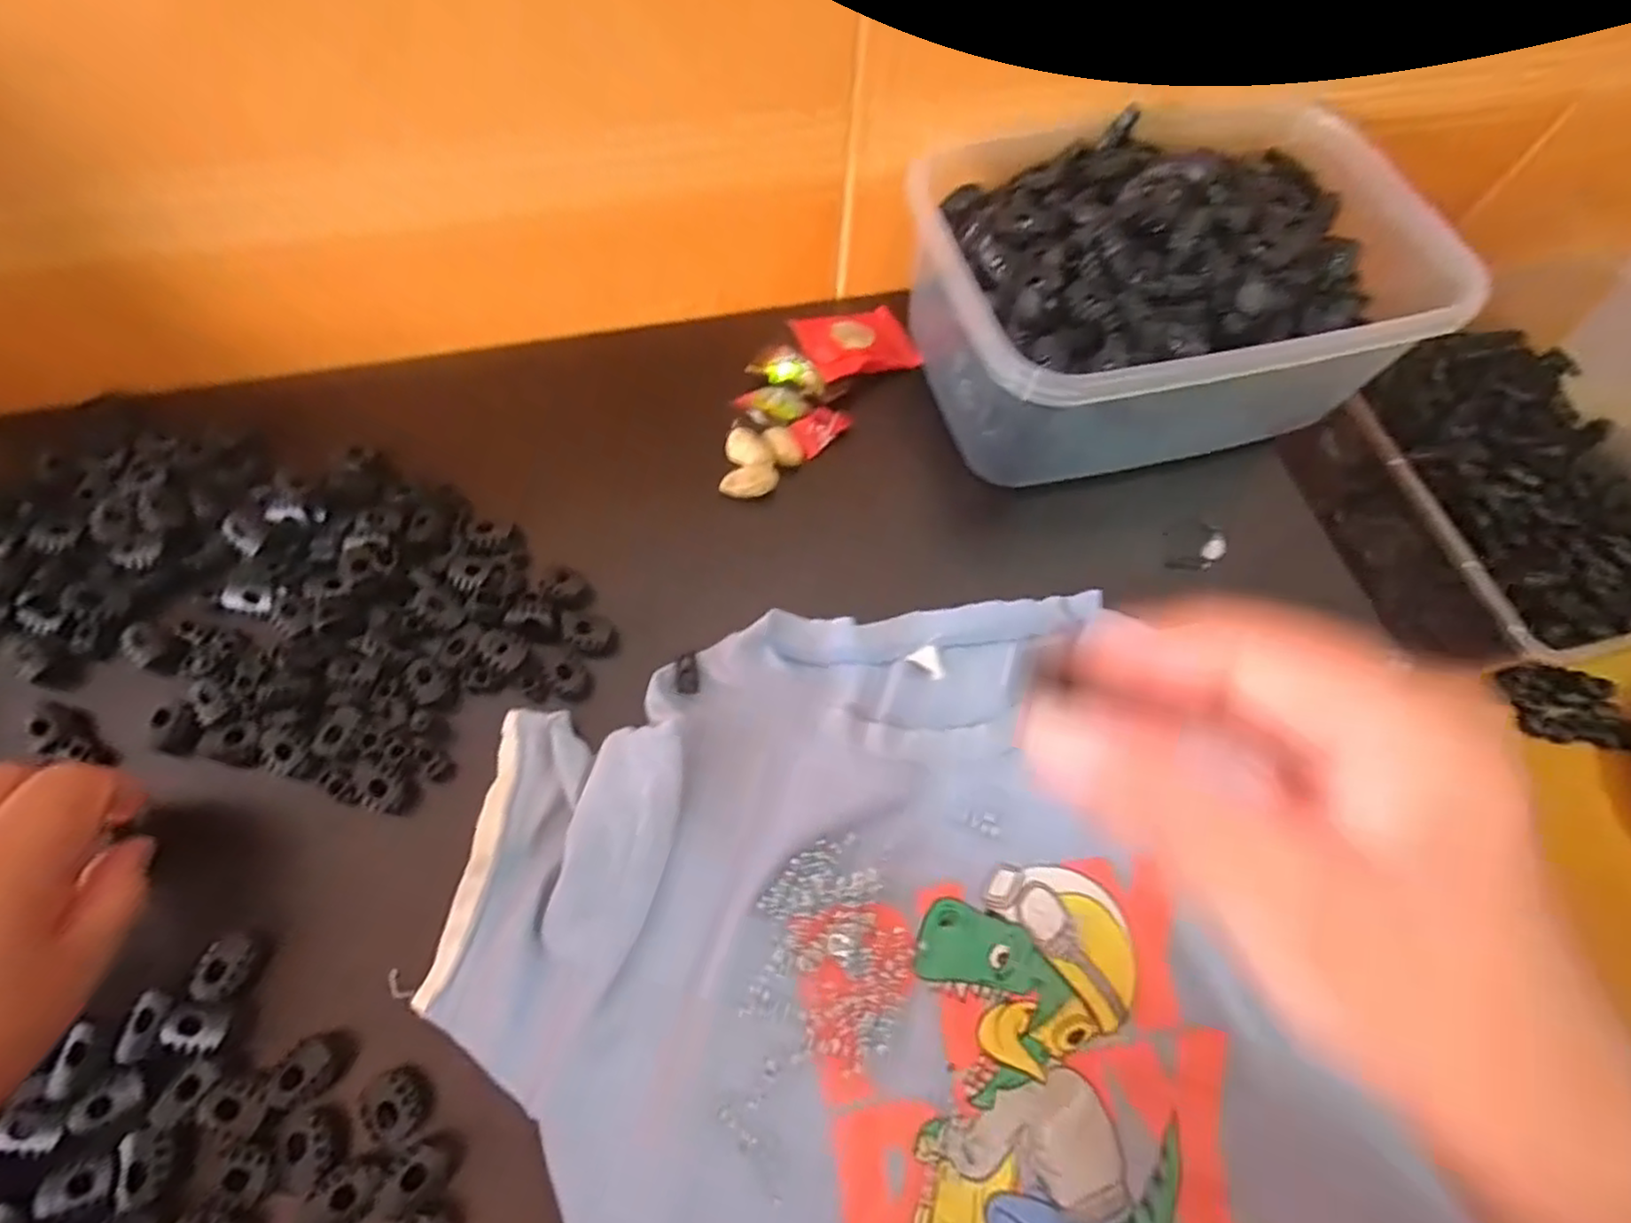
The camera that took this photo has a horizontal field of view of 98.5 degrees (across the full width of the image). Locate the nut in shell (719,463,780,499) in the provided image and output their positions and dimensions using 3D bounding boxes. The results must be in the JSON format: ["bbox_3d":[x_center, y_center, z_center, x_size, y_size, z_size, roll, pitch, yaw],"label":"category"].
[{"bbox_3d":[-0.033,-0.065,0.348,0.029,0.011,0.012,-10,67,-7],"label":"nut in shell"}]

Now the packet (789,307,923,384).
[{"bbox_3d":[0.024,-0.150,0.389,0.067,0.008,0.044,-17,68,-27],"label":"packet"}]

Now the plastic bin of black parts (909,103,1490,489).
[{"bbox_3d":[0.184,-0.164,0.362,0.246,0.084,0.143,-14,68,-9],"label":"plastic bin of black parts"}]

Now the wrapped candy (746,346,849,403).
[{"bbox_3d":[-0.010,-0.127,0.377,0.051,0.015,0.018,24,68,8],"label":"wrapped candy"}]

